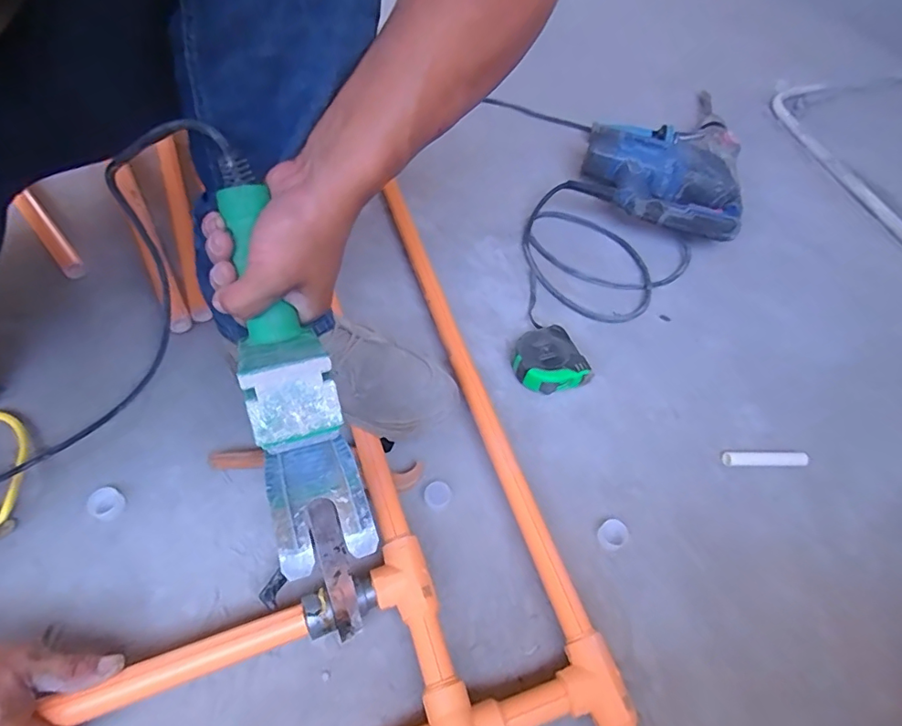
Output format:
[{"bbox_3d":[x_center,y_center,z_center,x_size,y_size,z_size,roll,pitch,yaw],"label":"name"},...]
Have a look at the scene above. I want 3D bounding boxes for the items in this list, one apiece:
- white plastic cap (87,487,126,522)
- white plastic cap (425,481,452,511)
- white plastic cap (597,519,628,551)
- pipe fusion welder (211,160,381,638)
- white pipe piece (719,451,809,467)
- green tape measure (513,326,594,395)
[{"bbox_3d":[-0.338,0.138,0.502,0.035,0.008,0.029,28,56,14],"label":"white plastic cap"},{"bbox_3d":[-0.014,0.137,0.531,0.027,0.014,0.023,-14,57,-15],"label":"white plastic cap"},{"bbox_3d":[0.165,0.177,0.527,0.028,0.014,0.027,3,54,-4],"label":"white plastic cap"},{"bbox_3d":[-0.100,0.048,0.344,0.058,0.363,0.107,-13,20,-14],"label":"pipe fusion welder"},{"bbox_3d":[0.365,0.112,0.593,0.100,0.017,0.015,1,54,-5],"label":"white pipe piece"},{"bbox_3d":[0.120,-0.002,0.640,0.080,0.040,0.086,-19,58,-18],"label":"green tape measure"}]

